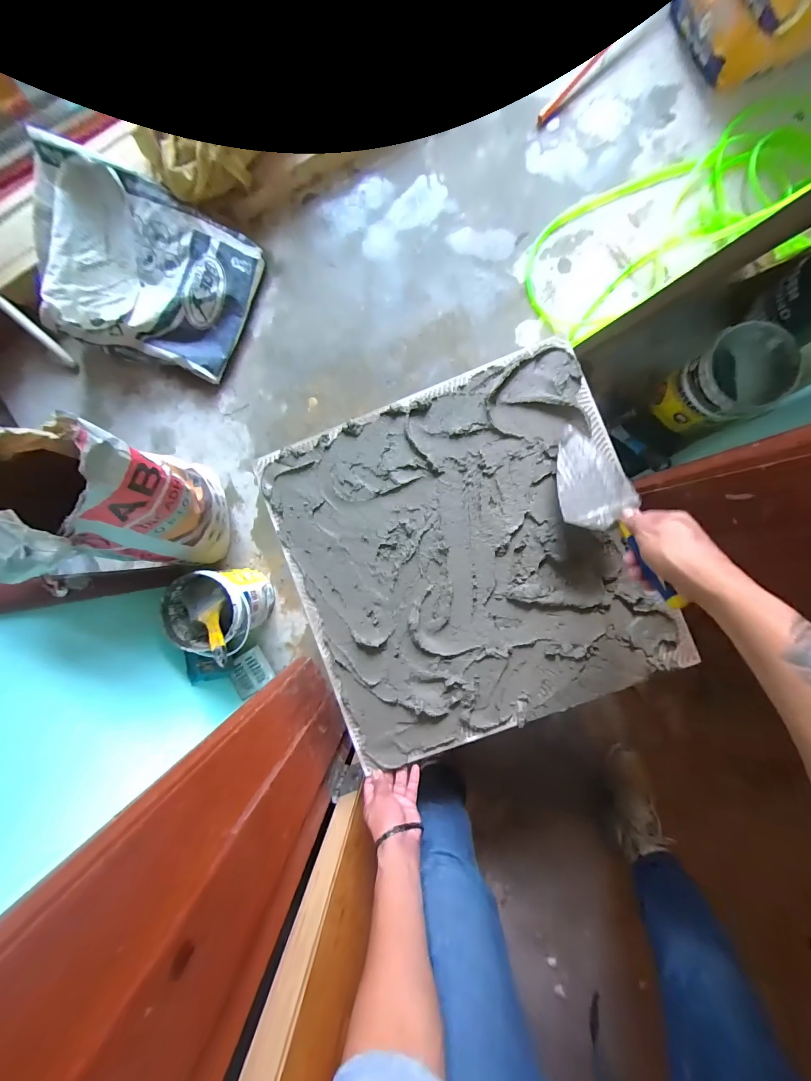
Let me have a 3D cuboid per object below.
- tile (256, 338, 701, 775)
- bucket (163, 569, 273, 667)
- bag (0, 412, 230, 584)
[{"bbox_3d":[0.102,0.030,0.606,0.582,0.023,0.589,-20,89,2],"label":"tile"},{"bbox_3d":[-0.466,0.167,0.901,0.197,0.227,0.190,0,90,5],"label":"bucket"},{"bbox_3d":[-0.521,-0.062,0.701,0.208,0.520,0.248,-1,90,5],"label":"bag"}]

